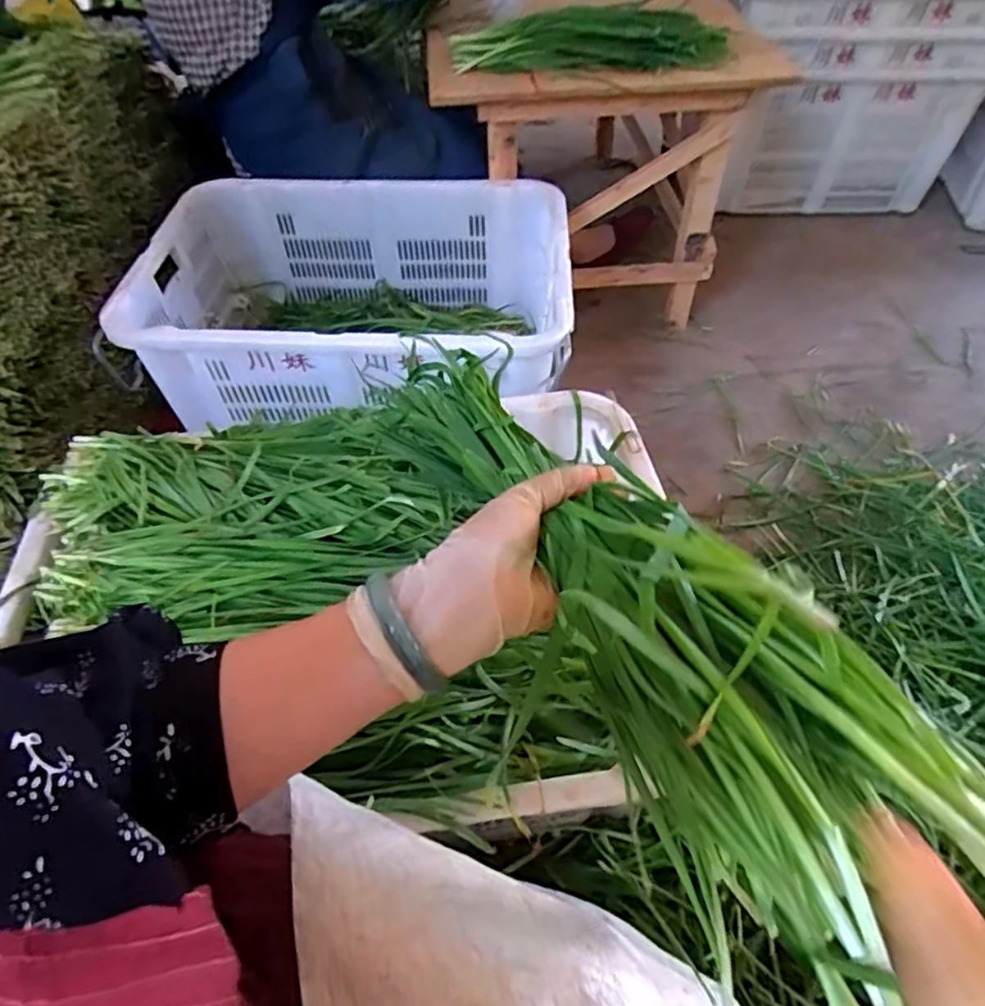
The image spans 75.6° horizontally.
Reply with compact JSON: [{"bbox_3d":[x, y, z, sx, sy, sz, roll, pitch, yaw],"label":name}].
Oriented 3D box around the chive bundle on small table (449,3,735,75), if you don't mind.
[{"bbox_3d":[0.194,-0.772,1.060,0.506,0.080,0.093,-11,52,-9],"label":"chive bundle on small table"}]

